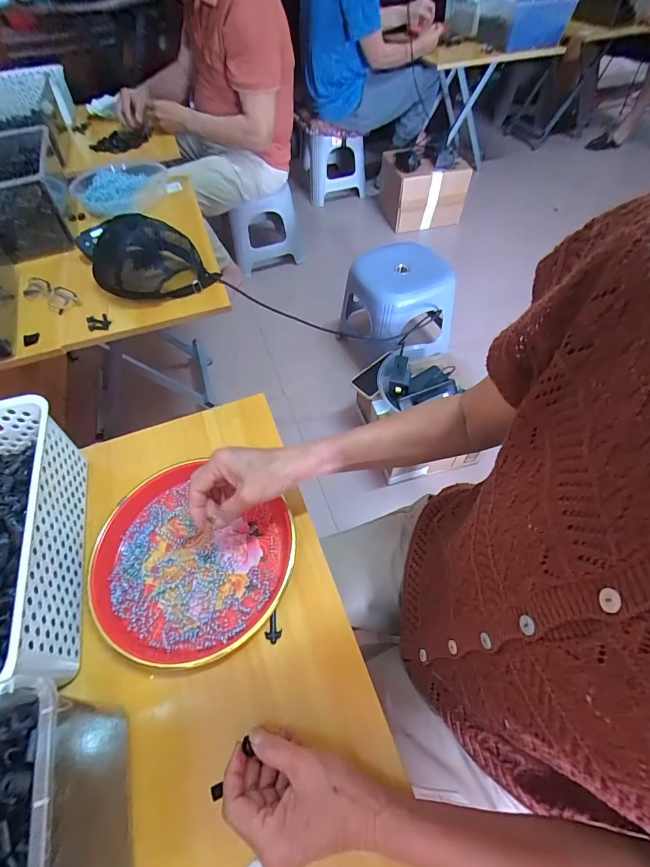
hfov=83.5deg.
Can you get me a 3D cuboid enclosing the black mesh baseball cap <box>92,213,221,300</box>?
[{"bbox_3d":[-0.314,-0.314,0.654,0.182,0.111,0.118,-31,61,-18],"label":"black mesh baseball cap"}]

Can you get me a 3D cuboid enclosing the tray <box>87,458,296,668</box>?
[{"bbox_3d":[-0.151,0.139,0.406,0.209,0.025,0.193,-1,57,1],"label":"tray"}]

